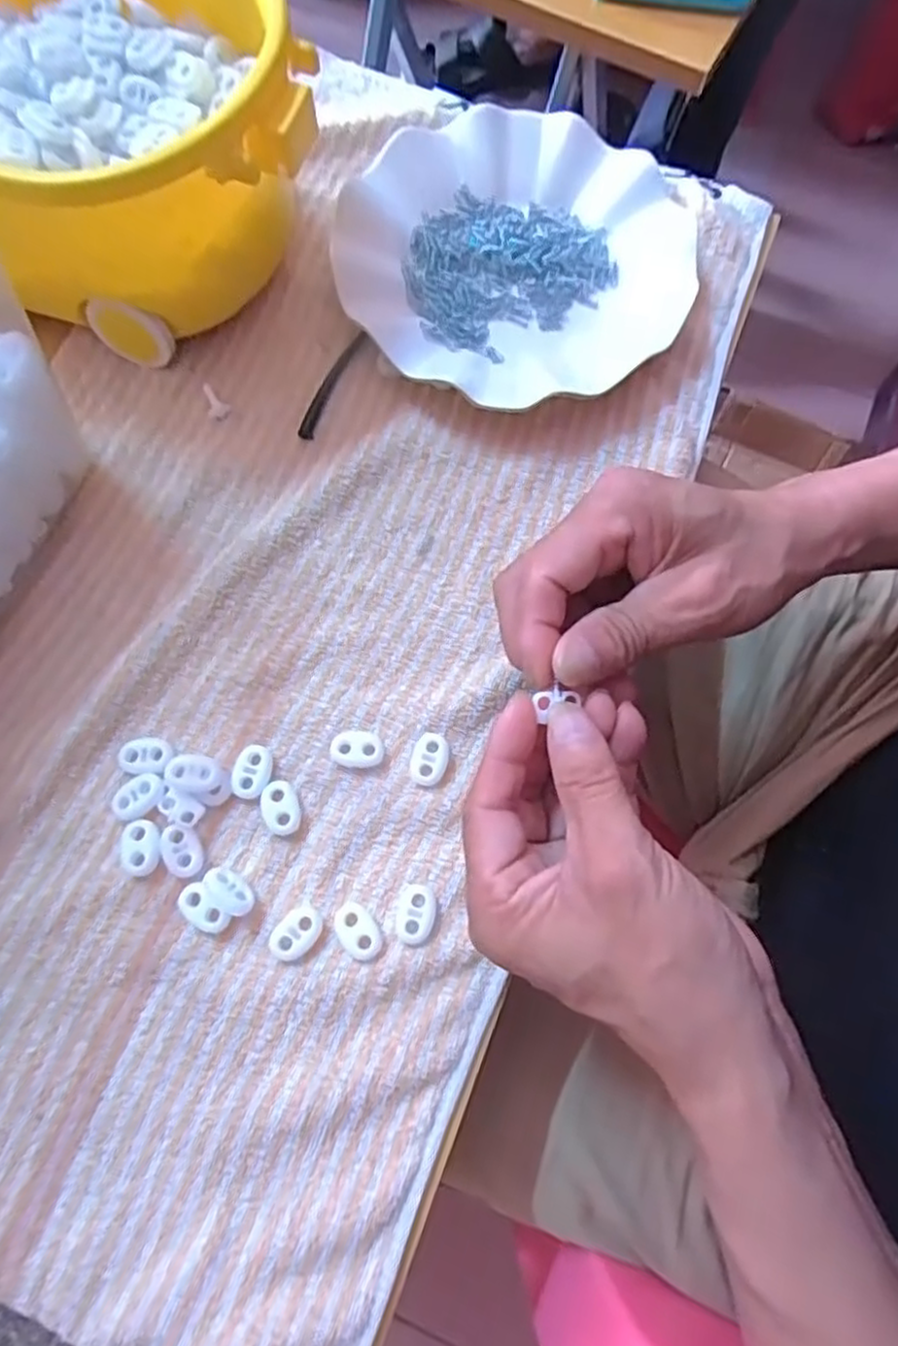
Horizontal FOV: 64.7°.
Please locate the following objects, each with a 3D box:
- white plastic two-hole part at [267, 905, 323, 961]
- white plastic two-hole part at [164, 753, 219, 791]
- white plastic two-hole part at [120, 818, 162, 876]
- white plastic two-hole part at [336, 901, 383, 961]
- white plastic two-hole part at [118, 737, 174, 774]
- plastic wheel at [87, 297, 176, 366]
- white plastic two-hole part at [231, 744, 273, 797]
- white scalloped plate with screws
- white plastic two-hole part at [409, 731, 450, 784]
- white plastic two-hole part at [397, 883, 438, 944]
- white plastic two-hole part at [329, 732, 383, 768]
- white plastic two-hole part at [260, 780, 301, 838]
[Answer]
[{"bbox_3d":[-0.060,0.103,0.281,0.016,0.005,0.022,37,75,10],"label":"white plastic two-hole part"},{"bbox_3d":[-0.106,0.041,0.293,0.022,0.009,0.014,4,72,0],"label":"white plastic two-hole part"},{"bbox_3d":[-0.125,0.071,0.288,0.016,0.005,0.022,-17,73,-7],"label":"white plastic two-hole part"},{"bbox_3d":[-0.036,0.103,0.281,0.014,0.004,0.023,-40,78,-13],"label":"white plastic two-hole part"},{"bbox_3d":[-0.127,0.035,0.298,0.023,0.005,0.015,4,72,0],"label":"white plastic two-hole part"},{"bbox_3d":[-0.156,-0.166,0.343,0.042,0.041,0.007,12,72,2],"label":"plastic wheel"},{"bbox_3d":[-0.083,0.042,0.299,0.016,0.006,0.022,8,72,1],"label":"white plastic two-hole part"},{"bbox_3d":[0.033,-0.224,0.375,0.183,0.027,0.167,1,72,-2],"label":"white scalloped plate with screws"},{"bbox_3d":[-0.008,0.037,0.303,0.016,0.005,0.022,17,72,4],"label":"white plastic two-hole part"},{"bbox_3d":[-0.013,0.097,0.284,0.014,0.005,0.022,12,72,2],"label":"white plastic two-hole part"},{"bbox_3d":[-0.039,0.033,0.303,0.022,0.006,0.015,4,72,0],"label":"white plastic two-hole part"},{"bbox_3d":[-0.070,0.056,0.295,0.015,0.006,0.023,-21,74,-8],"label":"white plastic two-hole part"}]

